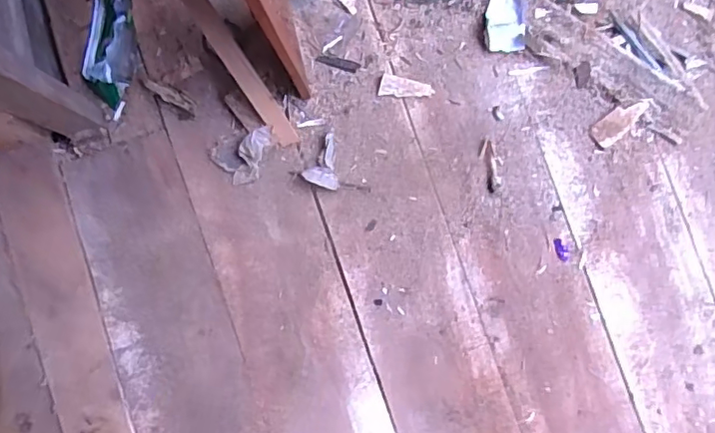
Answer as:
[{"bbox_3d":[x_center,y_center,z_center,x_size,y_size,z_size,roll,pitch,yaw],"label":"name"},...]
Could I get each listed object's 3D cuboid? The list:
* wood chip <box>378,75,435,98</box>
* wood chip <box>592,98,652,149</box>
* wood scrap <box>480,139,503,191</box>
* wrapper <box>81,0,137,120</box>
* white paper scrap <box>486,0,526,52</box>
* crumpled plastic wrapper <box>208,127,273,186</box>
[{"bbox_3d":[0.076,-0.198,0.863,0.082,0.013,0.033,5,86,-3],"label":"wood chip"},{"bbox_3d":[0.408,-0.149,0.871,0.101,0.012,0.039,-38,89,-5],"label":"wood chip"},{"bbox_3d":[0.206,-0.079,0.860,0.029,0.007,0.079,-12,87,-4],"label":"wood scrap"},{"bbox_3d":[-0.367,-0.264,0.834,0.078,0.027,0.214,1,86,-3],"label":"wrapper"},{"bbox_3d":[0.227,-0.305,0.871,0.057,0.023,0.098,-4,86,-4],"label":"white paper scrap"},{"bbox_3d":[-0.165,-0.087,0.826,0.091,0.034,0.069,-16,87,-4],"label":"crumpled plastic wrapper"}]

